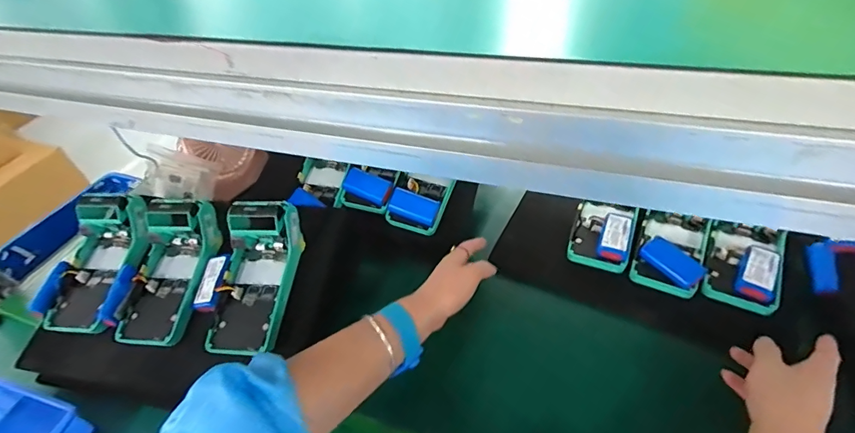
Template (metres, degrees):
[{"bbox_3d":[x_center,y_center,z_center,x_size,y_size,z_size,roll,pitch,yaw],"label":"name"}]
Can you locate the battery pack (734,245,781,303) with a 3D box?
[{"bbox_3d":[0.382,0.064,0.498,0.037,0.017,0.071,22,51,27],"label":"battery pack"}]

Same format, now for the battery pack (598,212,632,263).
[{"bbox_3d":[0.246,0.027,0.563,0.034,0.024,0.070,14,48,21],"label":"battery pack"}]

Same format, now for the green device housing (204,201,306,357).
[{"bbox_3d":[-0.194,0.070,0.493,0.073,0.053,0.166,4,75,11],"label":"green device housing"}]

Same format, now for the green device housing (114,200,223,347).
[{"bbox_3d":[-0.307,0.061,0.502,0.080,0.083,0.152,1,45,9],"label":"green device housing"}]

